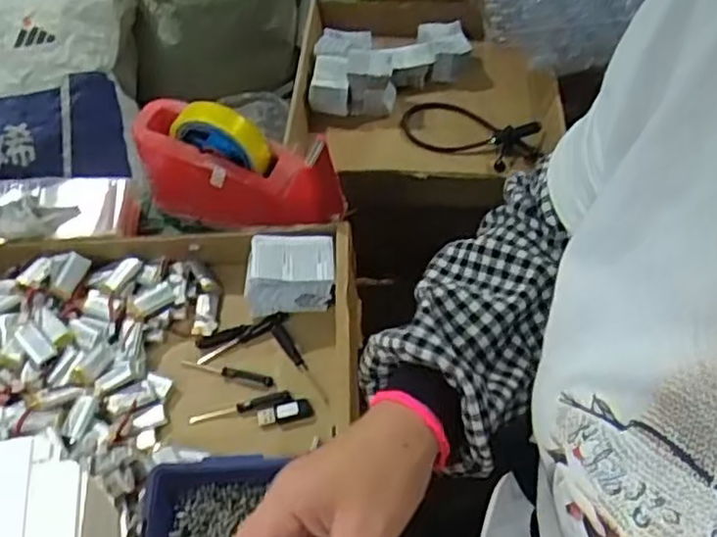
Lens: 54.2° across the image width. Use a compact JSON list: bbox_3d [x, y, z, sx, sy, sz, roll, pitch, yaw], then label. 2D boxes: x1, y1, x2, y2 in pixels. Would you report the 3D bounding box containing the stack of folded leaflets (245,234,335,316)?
[{"bbox_3d":[-0.062,0.003,0.649,0.080,0.057,0.056,-3,57,1],"label":"stack of folded leaflets"}]

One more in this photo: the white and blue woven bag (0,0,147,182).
[{"bbox_3d":[-0.589,-0.346,1.308,0.368,0.304,0.361,-15,56,-6],"label":"white and blue woven bag"}]

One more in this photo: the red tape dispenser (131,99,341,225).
[{"bbox_3d":[-0.118,-0.093,0.677,0.204,0.109,0.071,19,60,15],"label":"red tape dispenser"}]

